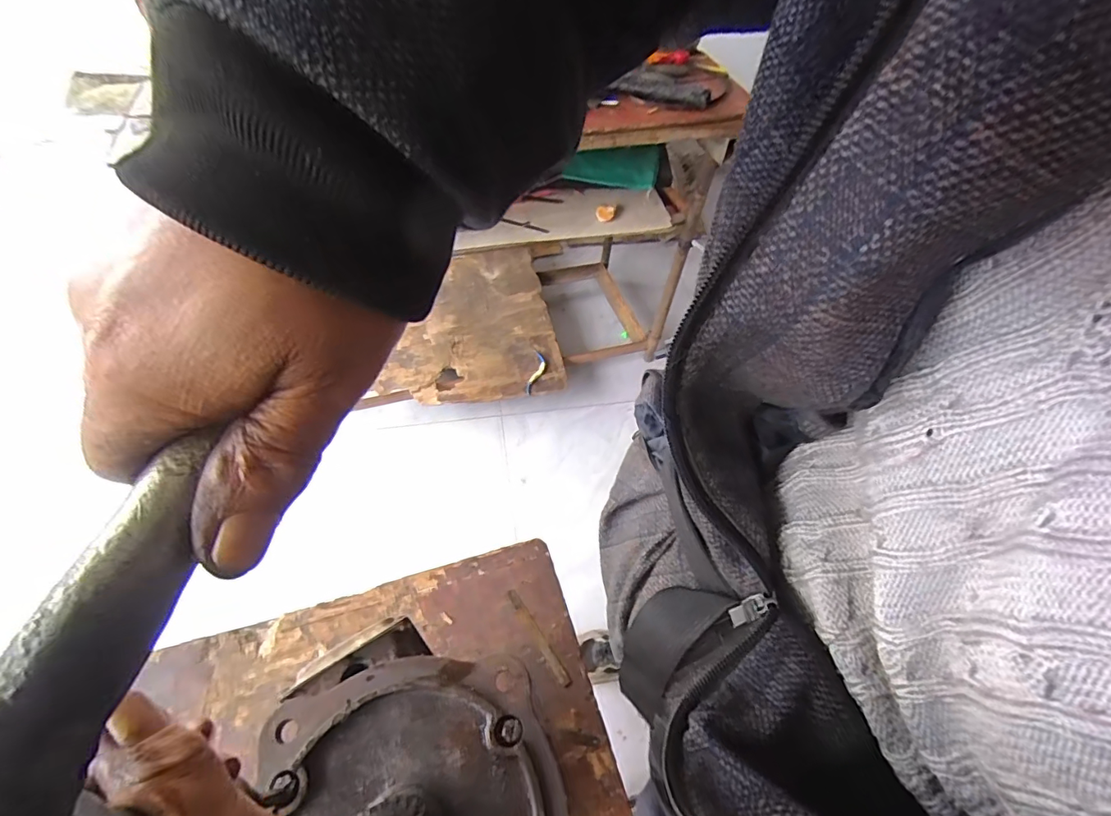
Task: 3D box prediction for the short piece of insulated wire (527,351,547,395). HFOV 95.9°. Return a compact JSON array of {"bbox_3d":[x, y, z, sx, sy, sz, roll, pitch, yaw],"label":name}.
[{"bbox_3d":[-0.058,-0.110,1.589,0.040,0.017,0.155,12,54,6],"label":"short piece of insulated wire"}]

